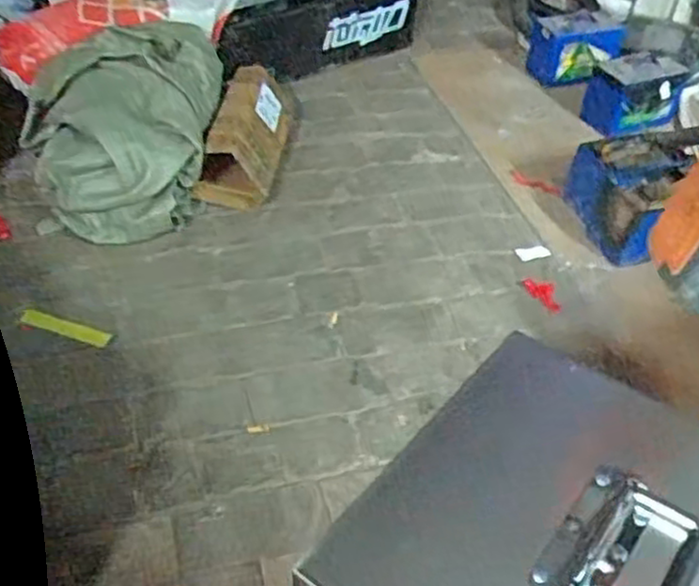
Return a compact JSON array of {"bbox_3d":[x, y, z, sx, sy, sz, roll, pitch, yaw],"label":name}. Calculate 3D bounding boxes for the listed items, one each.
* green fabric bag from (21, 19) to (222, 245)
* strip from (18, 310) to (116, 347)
[{"bbox_3d":[-0.514,-0.372,1.716,0.441,0.259,0.520,-5,46,-11],"label":"green fabric bag"},{"bbox_3d":[-0.536,0.067,1.414,0.166,0.007,0.033,17,45,-3],"label":"strip"}]

